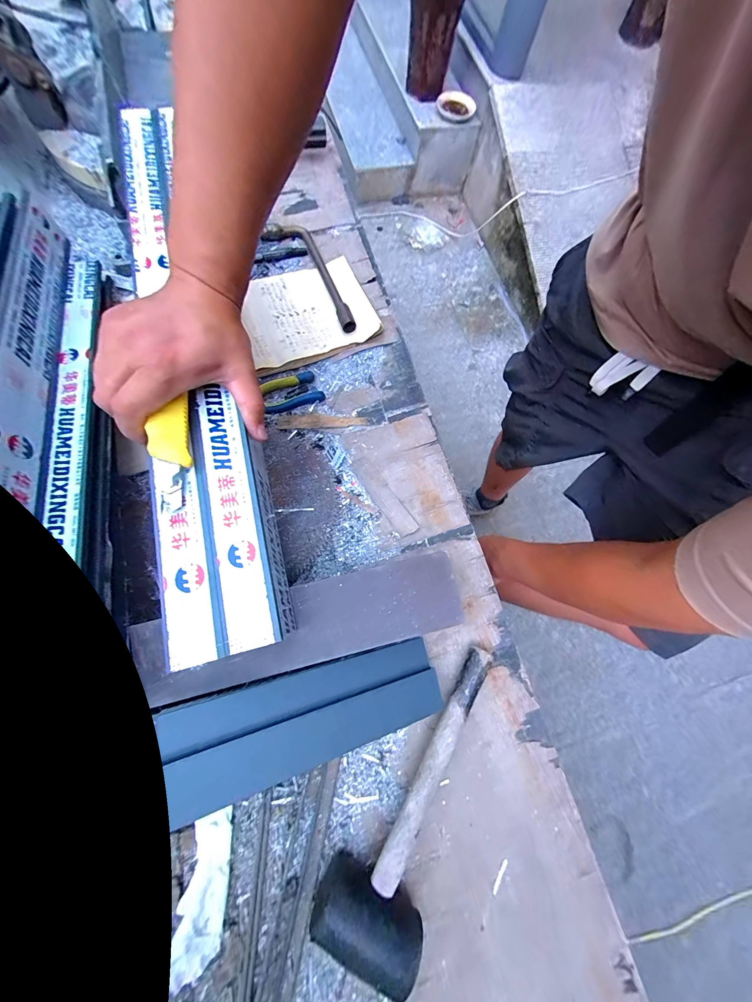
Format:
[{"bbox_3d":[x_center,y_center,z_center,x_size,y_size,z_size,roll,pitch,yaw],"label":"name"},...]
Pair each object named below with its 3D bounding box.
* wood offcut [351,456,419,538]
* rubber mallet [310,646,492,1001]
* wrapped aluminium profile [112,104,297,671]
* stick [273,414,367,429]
[{"bbox_3d":[0.010,-0.010,0.459,0.029,0.006,0.134,-33,79,-14],"label":"wood offcut"},{"bbox_3d":[0.060,0.305,0.340,0.097,0.059,0.298,32,76,9],"label":"rubber mallet"},{"bbox_3d":[-0.219,-0.182,0.344,0.099,0.032,0.667,-18,76,-7],"label":"wrapped aluminium profile"},{"bbox_3d":[-0.085,-0.127,0.498,0.137,0.007,0.026,-2,74,-6],"label":"stick"}]

